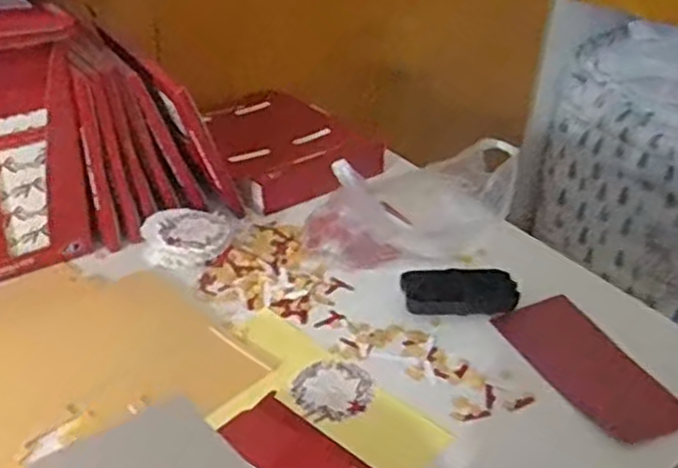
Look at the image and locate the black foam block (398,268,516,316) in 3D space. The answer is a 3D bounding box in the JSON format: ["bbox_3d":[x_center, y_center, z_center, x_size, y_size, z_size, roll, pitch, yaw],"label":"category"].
[{"bbox_3d":[0.118,0.059,0.716,0.110,0.027,0.050,-3,32,-9],"label":"black foam block"}]

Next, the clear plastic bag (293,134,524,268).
[{"bbox_3d":[0.079,-0.043,0.789,0.225,0.120,0.111,-7,33,-15],"label":"clear plastic bag"}]

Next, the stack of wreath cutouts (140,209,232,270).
[{"bbox_3d":[-0.158,0.007,0.760,0.088,0.036,0.070,-3,32,-9],"label":"stack of wreath cutouts"}]

